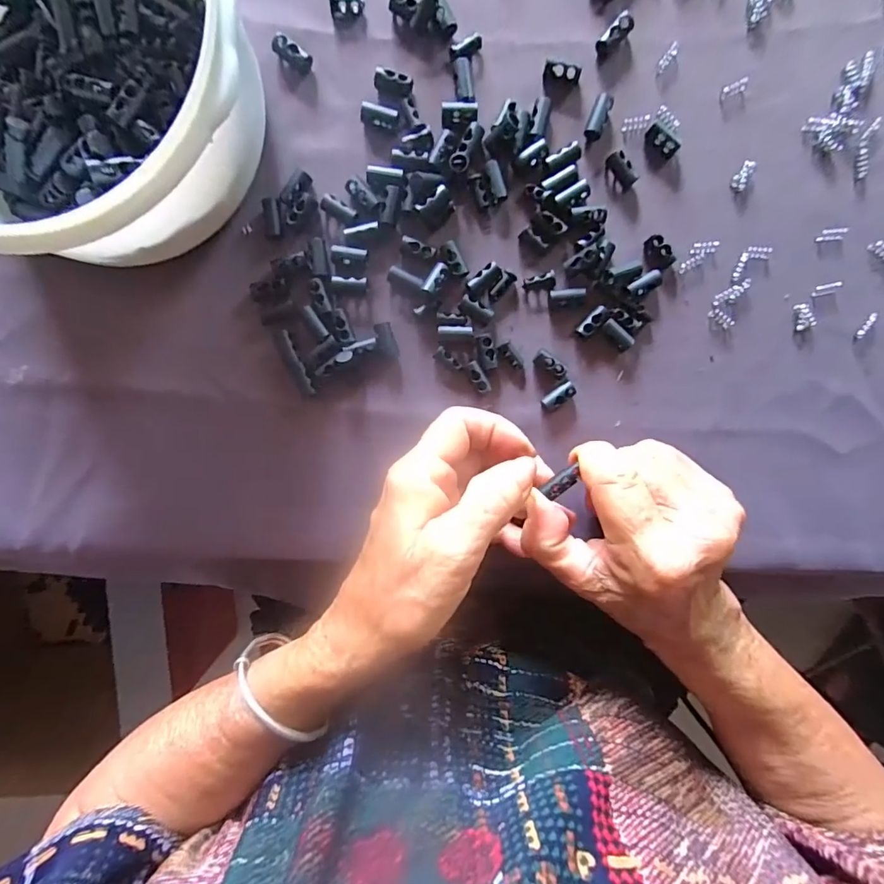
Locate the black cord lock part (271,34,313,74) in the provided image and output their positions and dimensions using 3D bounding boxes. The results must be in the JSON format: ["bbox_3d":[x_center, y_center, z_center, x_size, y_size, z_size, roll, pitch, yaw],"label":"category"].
[{"bbox_3d":[-0.072,-0.189,0.227,0.019,0.007,0.008,29,95,-4],"label":"black cord lock part"}]

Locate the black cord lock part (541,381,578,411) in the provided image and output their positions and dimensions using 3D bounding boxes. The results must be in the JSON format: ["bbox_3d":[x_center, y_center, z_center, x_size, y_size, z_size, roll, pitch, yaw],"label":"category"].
[{"bbox_3d":[0.062,-0.024,0.248,0.021,0.007,0.009,-29,96,2],"label":"black cord lock part"}]

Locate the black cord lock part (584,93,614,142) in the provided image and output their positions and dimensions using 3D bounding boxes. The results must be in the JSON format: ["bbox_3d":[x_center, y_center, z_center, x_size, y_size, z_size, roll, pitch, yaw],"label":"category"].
[{"bbox_3d":[0.078,-0.162,0.233,0.009,0.006,0.021,21,96,-3],"label":"black cord lock part"}]

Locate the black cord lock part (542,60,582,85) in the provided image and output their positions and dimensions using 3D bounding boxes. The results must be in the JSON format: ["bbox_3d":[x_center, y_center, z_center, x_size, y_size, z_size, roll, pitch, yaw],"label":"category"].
[{"bbox_3d":[0.060,-0.182,0.232,0.019,0.005,0.009,8,97,-2],"label":"black cord lock part"}]

